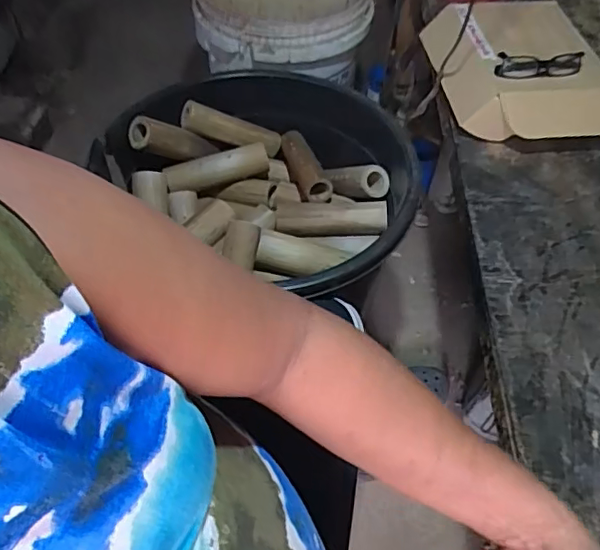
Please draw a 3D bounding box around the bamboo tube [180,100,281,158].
[{"bbox_3d":[-0.118,-0.258,0.981,0.183,0.042,0.047,14,50,-23],"label":"bamboo tube"}]

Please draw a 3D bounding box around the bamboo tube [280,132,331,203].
[{"bbox_3d":[0.006,-0.192,0.957,0.050,0.047,0.174,-15,56,-15],"label":"bamboo tube"}]

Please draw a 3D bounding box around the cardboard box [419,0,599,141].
[{"bbox_3d":[0.347,-0.325,0.903,0.231,0.106,0.309,-8,54,-10],"label":"cardboard box"}]

